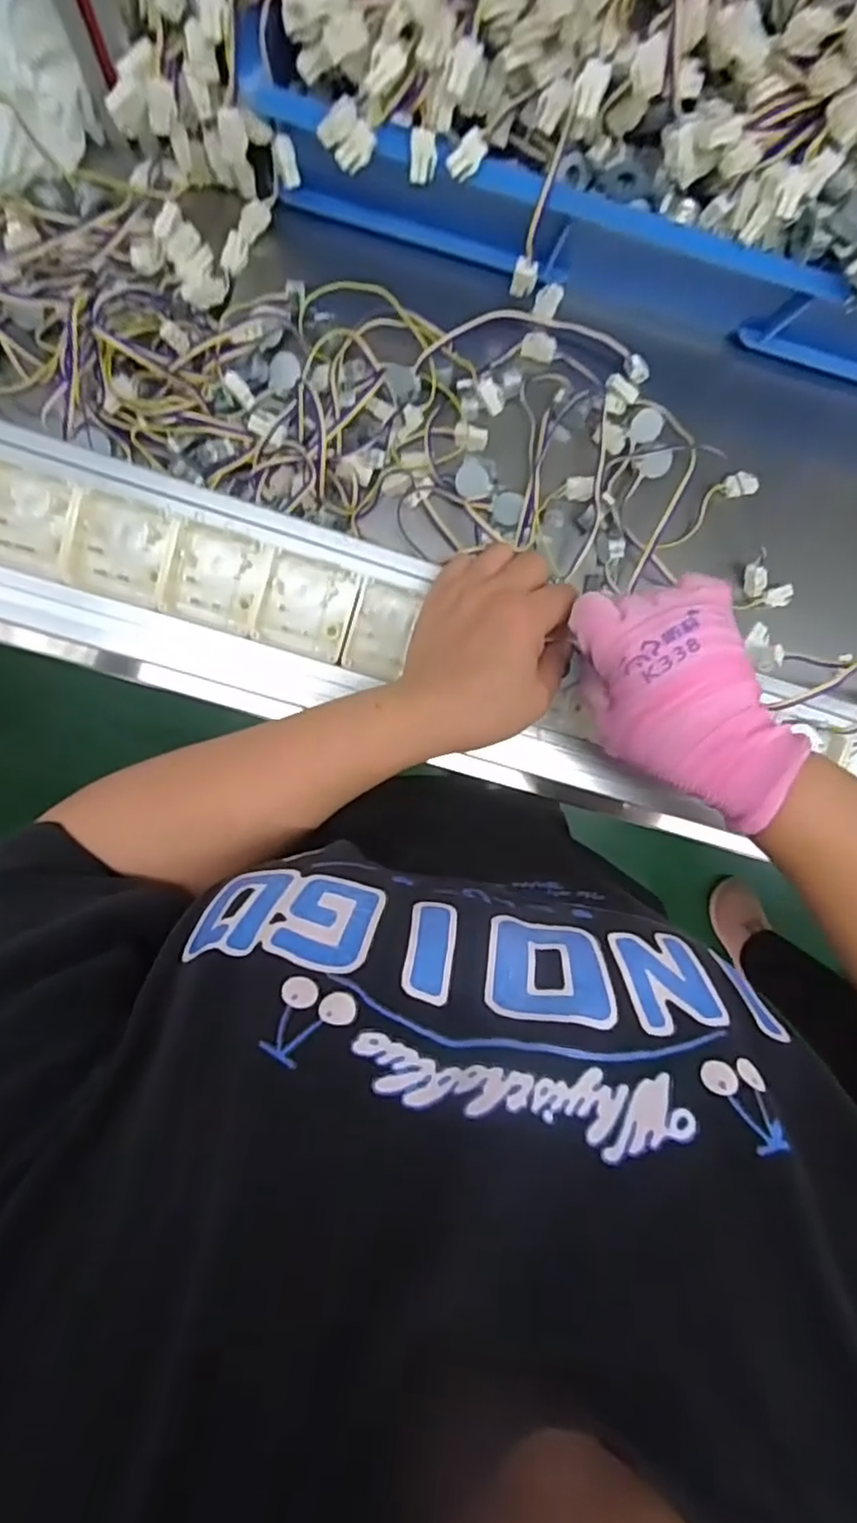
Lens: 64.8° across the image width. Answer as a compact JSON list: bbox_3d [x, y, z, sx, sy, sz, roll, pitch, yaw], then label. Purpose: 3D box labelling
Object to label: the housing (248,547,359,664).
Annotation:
[{"bbox_3d":[-0.069,-0.088,0.383,0.050,0.024,0.053,16,92,-8],"label":"housing"}]

